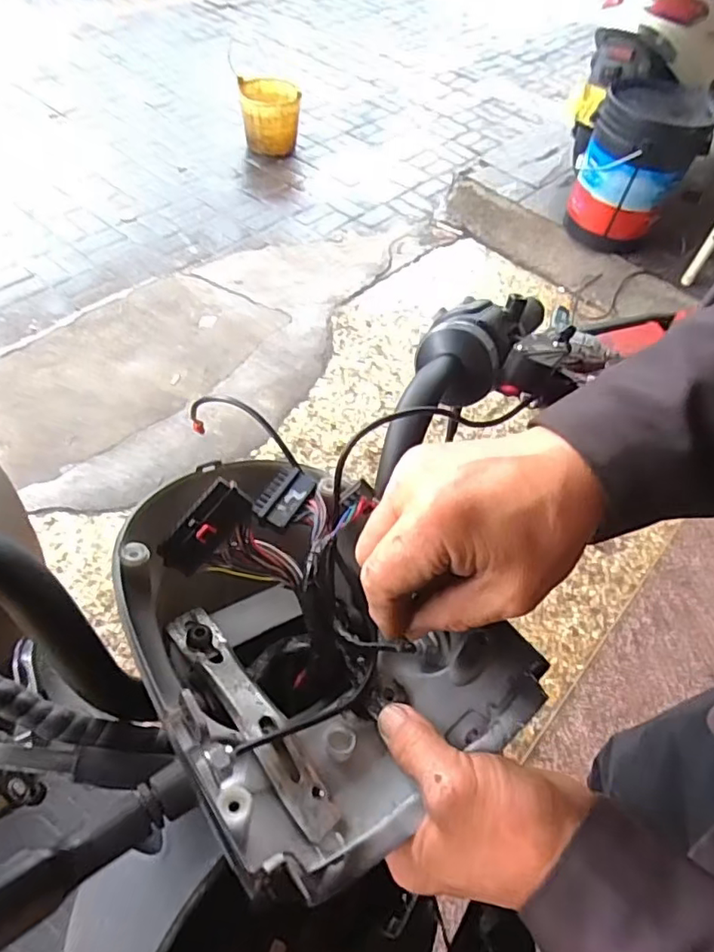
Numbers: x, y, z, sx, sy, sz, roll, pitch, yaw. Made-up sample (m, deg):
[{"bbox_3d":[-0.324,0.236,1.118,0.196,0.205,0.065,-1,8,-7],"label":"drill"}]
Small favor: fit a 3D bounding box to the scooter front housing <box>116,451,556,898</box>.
[{"bbox_3d":[-0.023,0.070,0.289,0.153,0.083,0.196,-27,59,-21],"label":"scooter front housing"}]

